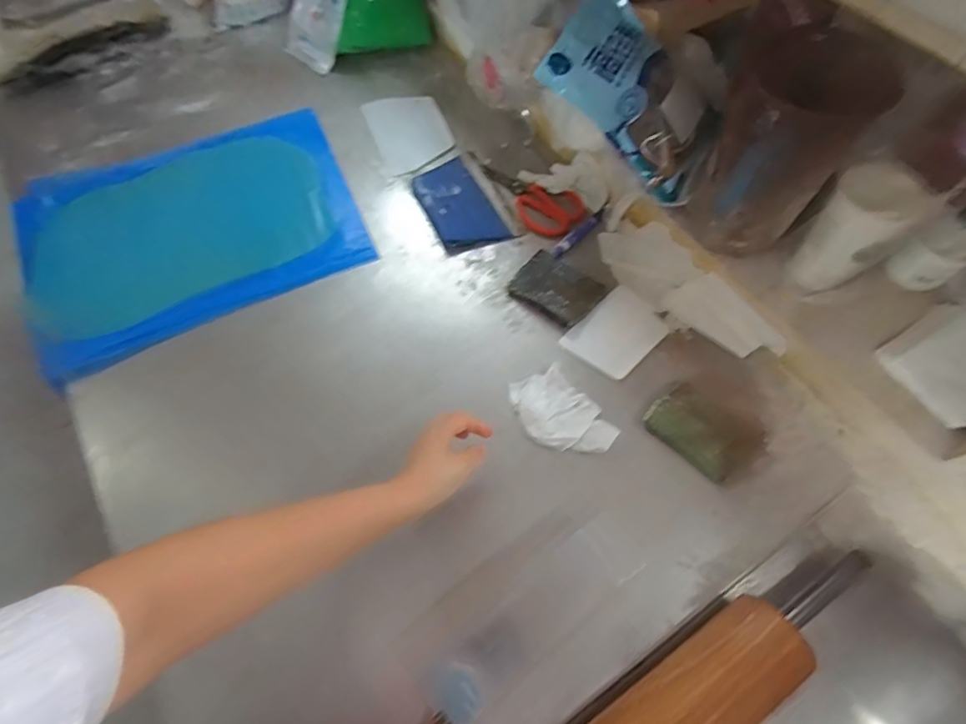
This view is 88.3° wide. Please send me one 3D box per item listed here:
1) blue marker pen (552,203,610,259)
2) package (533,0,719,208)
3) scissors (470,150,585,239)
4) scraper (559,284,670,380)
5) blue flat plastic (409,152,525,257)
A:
[{"bbox_3d":[0.146,-0.195,0.744,0.019,0.011,0.121,41,74,19],"label":"blue marker pen"},{"bbox_3d":[0.217,-0.350,0.666,0.275,0.079,0.185,35,69,-6],"label":"package"},{"bbox_3d":[0.070,-0.273,0.783,0.091,0.007,0.207,-36,68,-12],"label":"scissors"},{"bbox_3d":[0.180,-0.039,0.666,0.093,0.005,0.130,43,70,16],"label":"scraper"},{"bbox_3d":[-0.032,-0.248,0.765,0.117,0.013,0.180,-26,67,-8],"label":"blue flat plastic"}]

